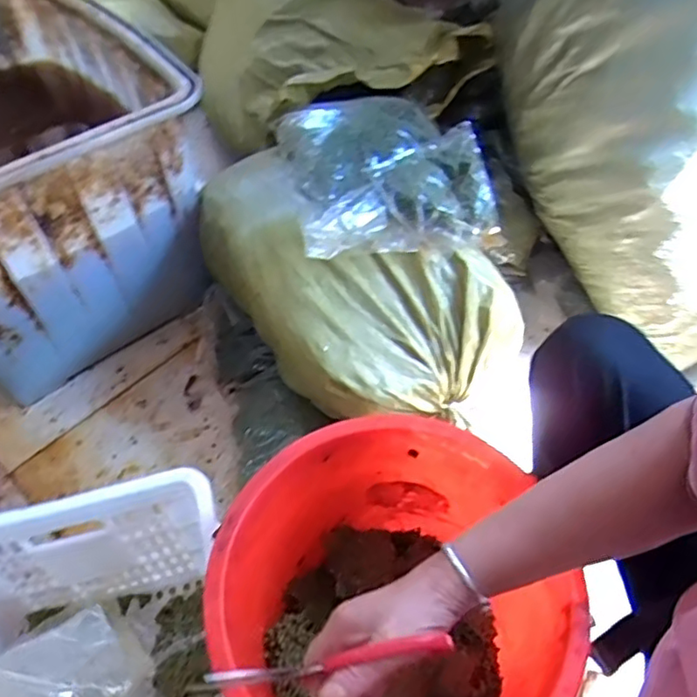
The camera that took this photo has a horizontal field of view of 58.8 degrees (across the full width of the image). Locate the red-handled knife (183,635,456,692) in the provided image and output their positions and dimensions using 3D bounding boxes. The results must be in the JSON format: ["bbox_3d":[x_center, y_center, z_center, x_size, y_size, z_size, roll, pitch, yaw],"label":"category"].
[{"bbox_3d":[-0.017,0.205,0.399,0.168,0.026,0.010,-11,51,2],"label":"red-handled knife"}]

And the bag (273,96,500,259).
[{"bbox_3d":[0.058,-0.271,0.955,0.310,0.125,0.257,-15,52,-10],"label":"bag"}]

